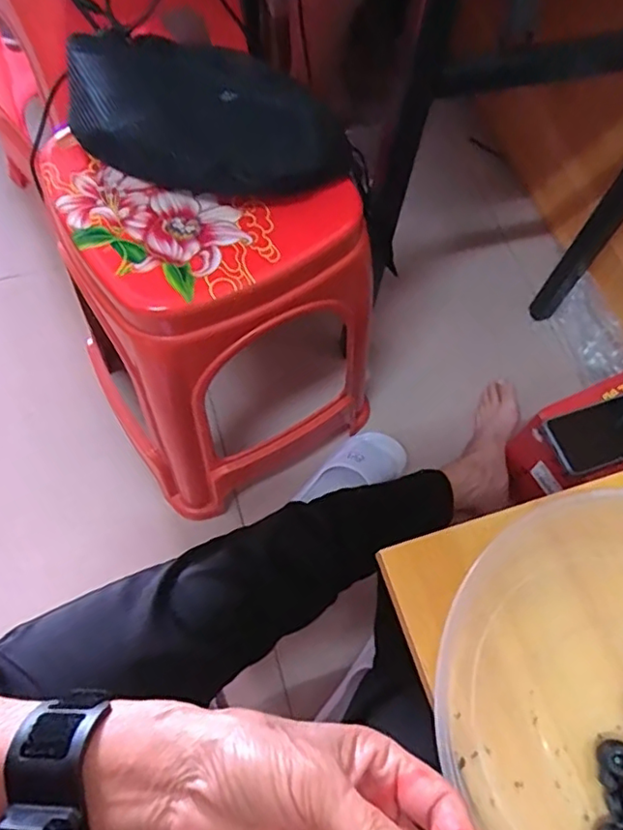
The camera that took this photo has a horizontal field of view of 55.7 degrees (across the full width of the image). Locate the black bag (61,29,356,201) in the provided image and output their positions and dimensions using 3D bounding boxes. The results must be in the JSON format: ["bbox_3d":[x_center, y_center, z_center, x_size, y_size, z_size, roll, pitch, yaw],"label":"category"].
[{"bbox_3d":[-0.112,-0.285,0.562,0.293,0.071,0.127,16,67,4],"label":"black bag"}]

